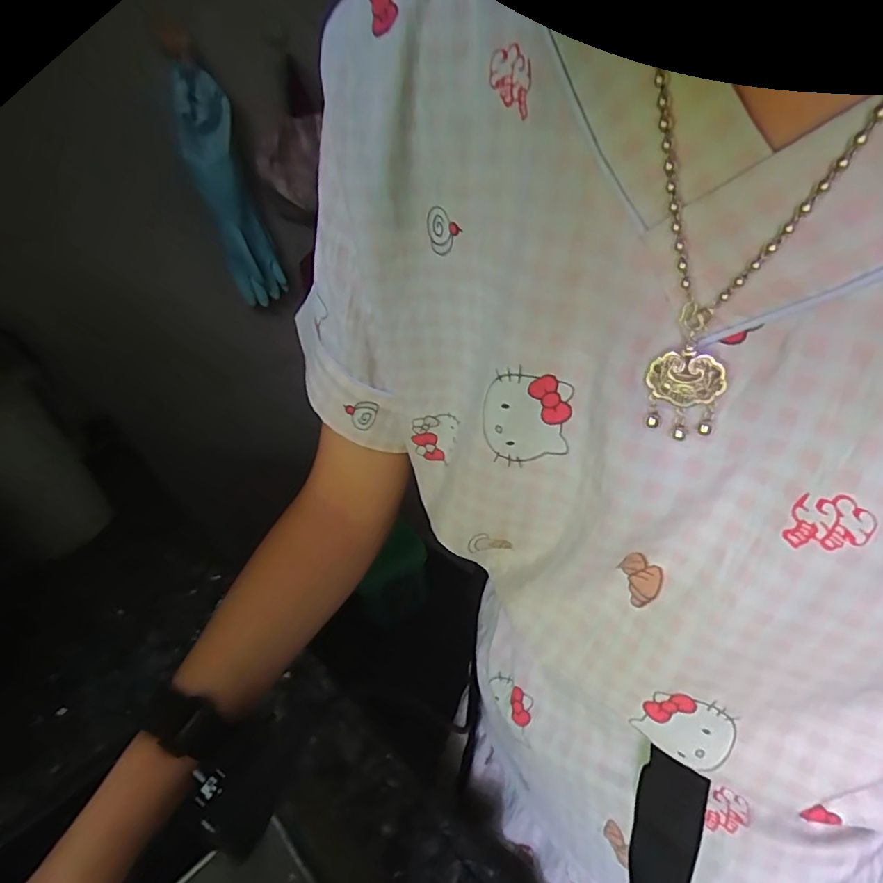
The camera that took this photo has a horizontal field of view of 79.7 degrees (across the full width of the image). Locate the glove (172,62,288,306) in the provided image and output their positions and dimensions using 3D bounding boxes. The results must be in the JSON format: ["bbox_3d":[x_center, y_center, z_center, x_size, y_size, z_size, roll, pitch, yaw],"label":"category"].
[{"bbox_3d":[-0.445,-0.522,1.125,0.120,0.442,0.047,-23,33,-21],"label":"glove"}]

